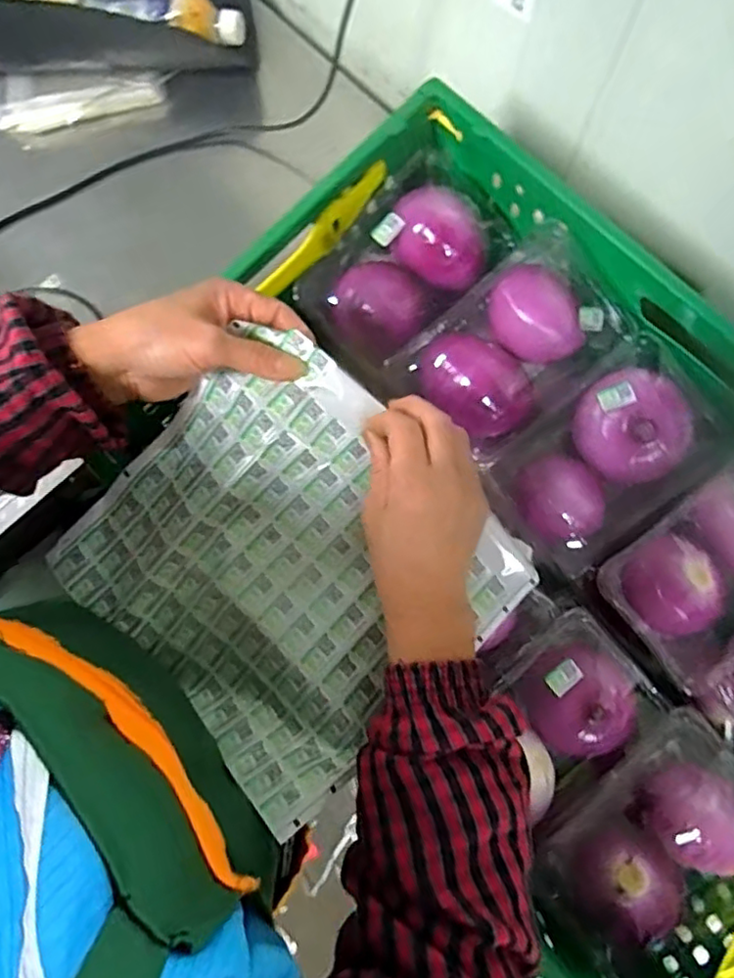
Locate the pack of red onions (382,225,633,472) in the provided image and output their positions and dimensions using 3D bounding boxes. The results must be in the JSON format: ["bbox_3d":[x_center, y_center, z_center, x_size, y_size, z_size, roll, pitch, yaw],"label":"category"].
[{"bbox_3d":[0.117,-0.112,0.508,0.179,0.060,0.117,-40,82,-8],"label":"pack of red onions"}]

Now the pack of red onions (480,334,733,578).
[{"bbox_3d":[0.190,-0.020,0.519,0.175,0.084,0.118,-39,82,-8],"label":"pack of red onions"}]

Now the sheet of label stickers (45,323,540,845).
[{"bbox_3d":[-0.054,0.051,0.427,0.260,0.068,0.233,42,81,7],"label":"sheet of label stickers"}]

